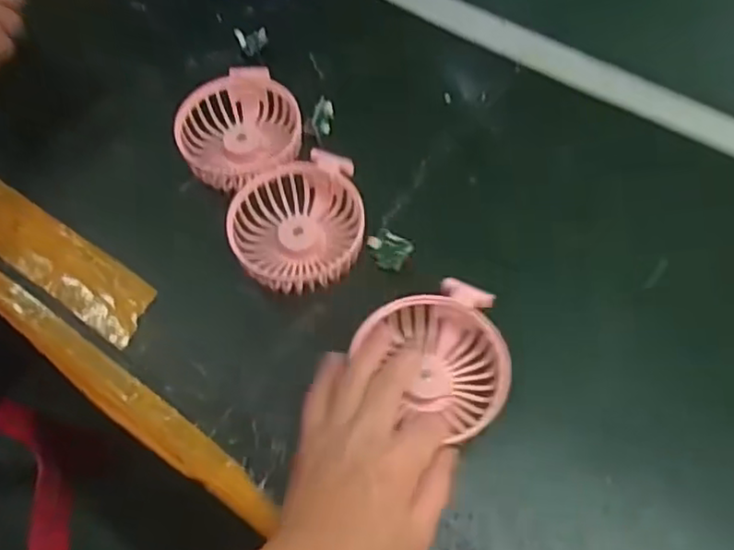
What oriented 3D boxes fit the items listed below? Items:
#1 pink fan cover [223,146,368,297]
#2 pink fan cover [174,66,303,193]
[{"bbox_3d":[-0.046,-0.035,0.450,0.089,0.028,0.088,-17,66,-11],"label":"pink fan cover"},{"bbox_3d":[-0.096,-0.109,0.495,0.087,0.028,0.089,-24,68,-14],"label":"pink fan cover"}]

